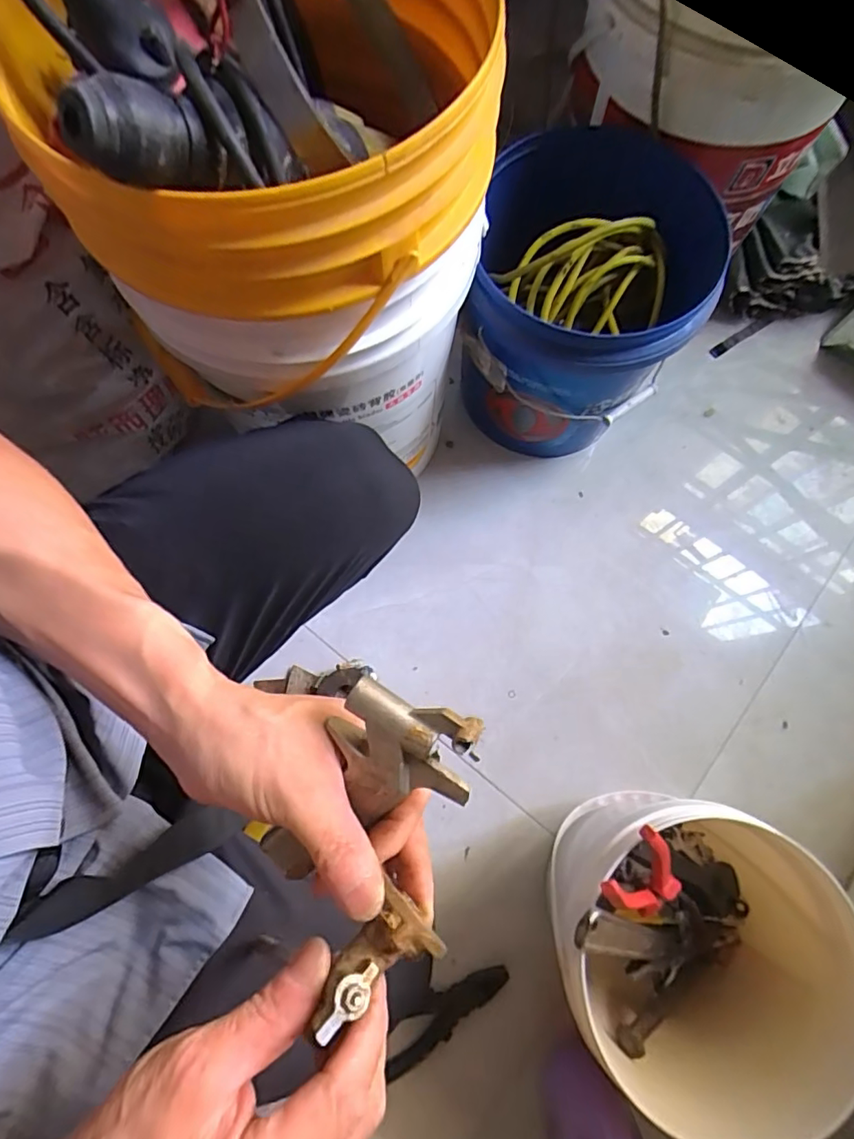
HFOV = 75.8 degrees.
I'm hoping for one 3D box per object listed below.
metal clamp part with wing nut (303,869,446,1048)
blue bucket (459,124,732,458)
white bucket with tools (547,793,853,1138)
[{"bbox_3d":[-0.025,0.167,0.232,0.057,0.023,0.031,-37,78,-18],"label":"metal clamp part with wing nut"},{"bbox_3d":[0.177,-0.317,0.686,0.243,0.272,0.283,10,75,2],"label":"blue bucket"},{"bbox_3d":[0.227,0.339,0.513,0.228,0.242,0.214,0,75,-1],"label":"white bucket with tools"}]

